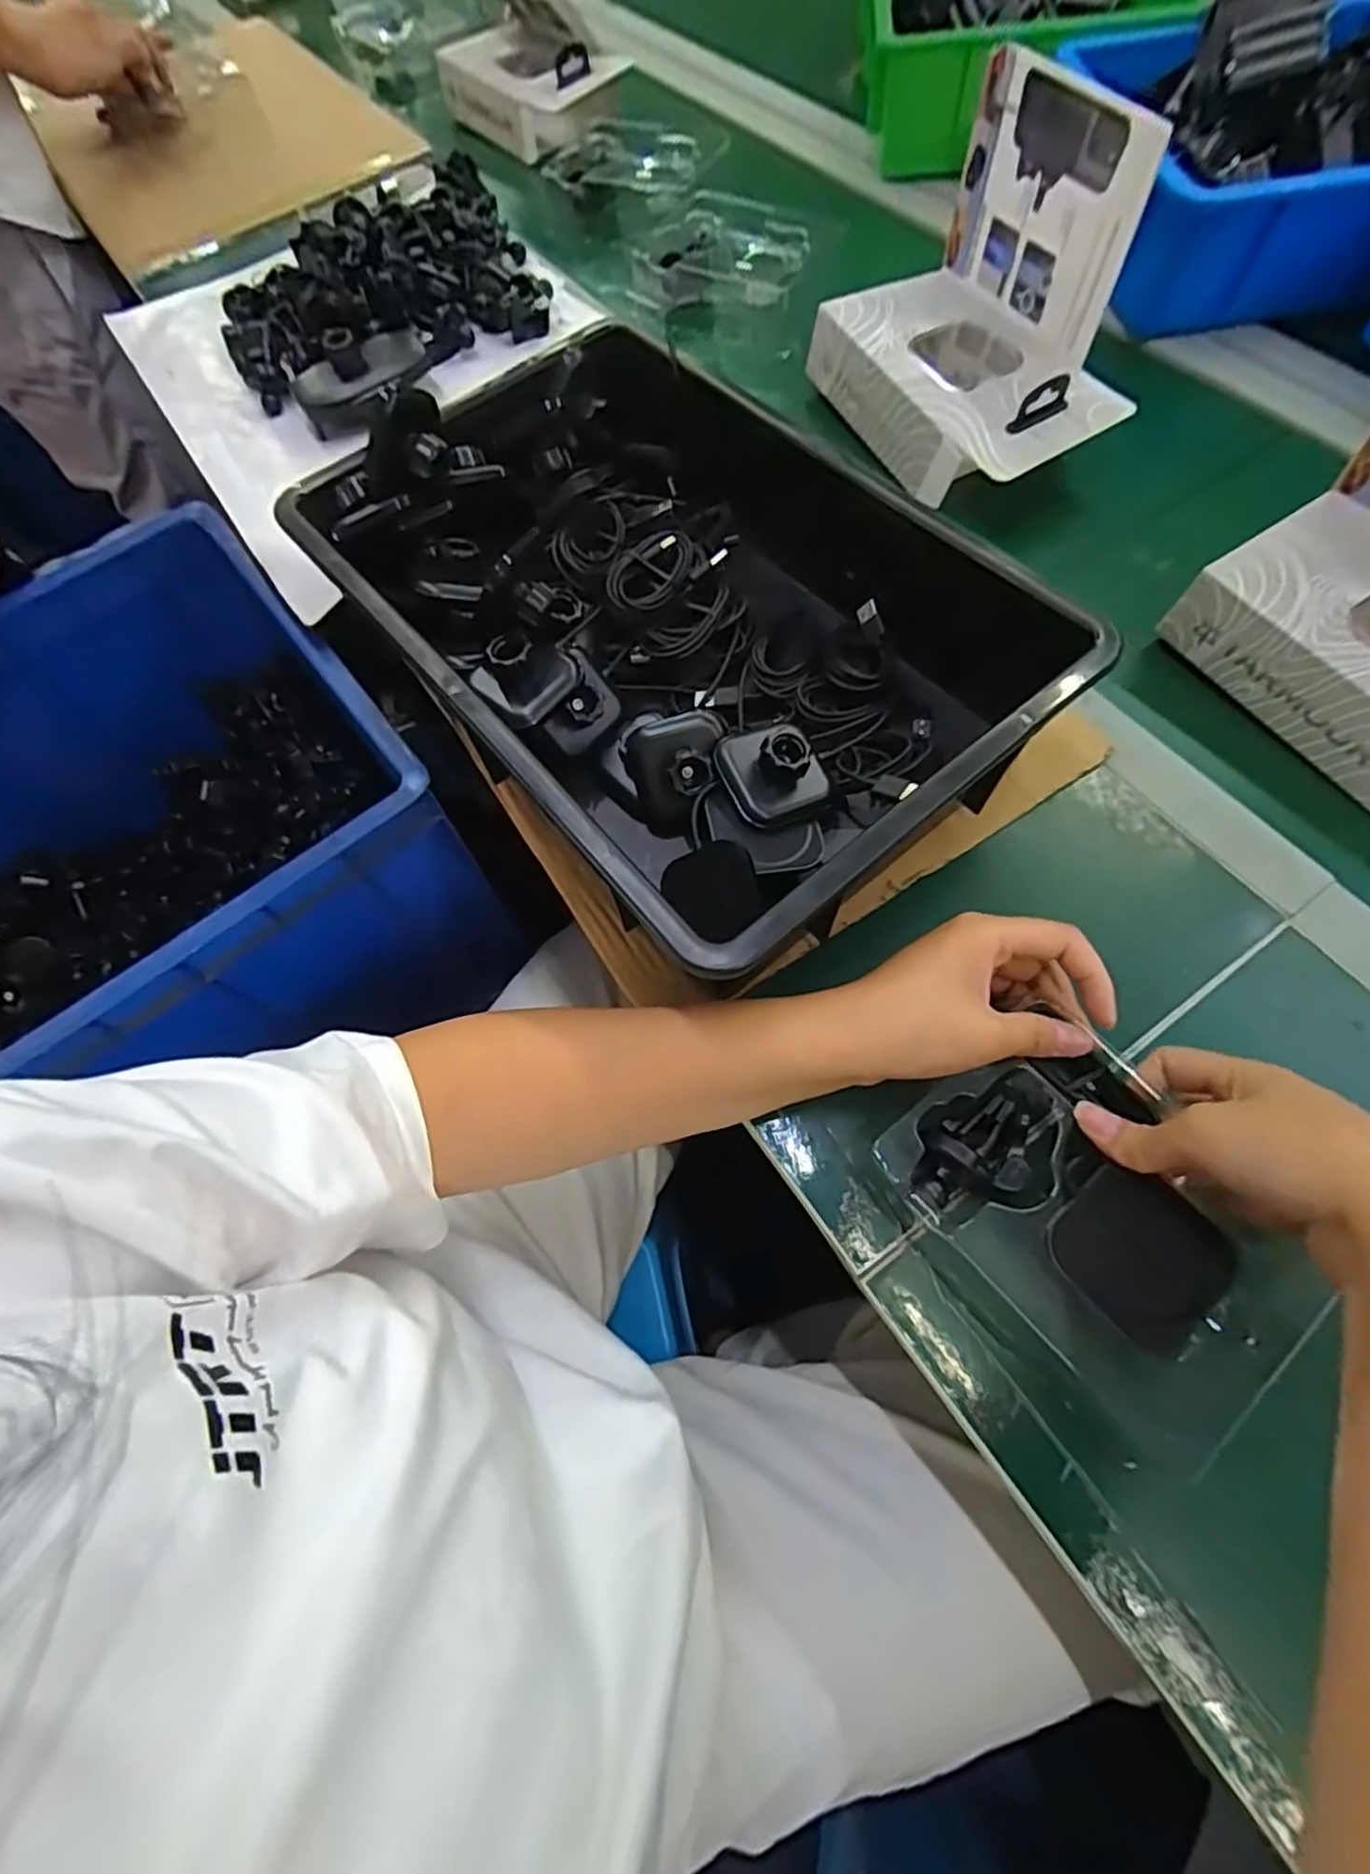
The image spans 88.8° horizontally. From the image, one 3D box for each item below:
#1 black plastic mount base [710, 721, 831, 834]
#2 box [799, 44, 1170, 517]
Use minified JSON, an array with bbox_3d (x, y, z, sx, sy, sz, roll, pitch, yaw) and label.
[{"bbox_3d":[0.048,-0.090,0.379,0.048,0.033,0.061,-27,75,-10],"label":"black plastic mount base"},{"bbox_3d":[0.211,-0.435,0.483,0.136,0.157,0.221,-26,75,-10],"label":"box"}]

